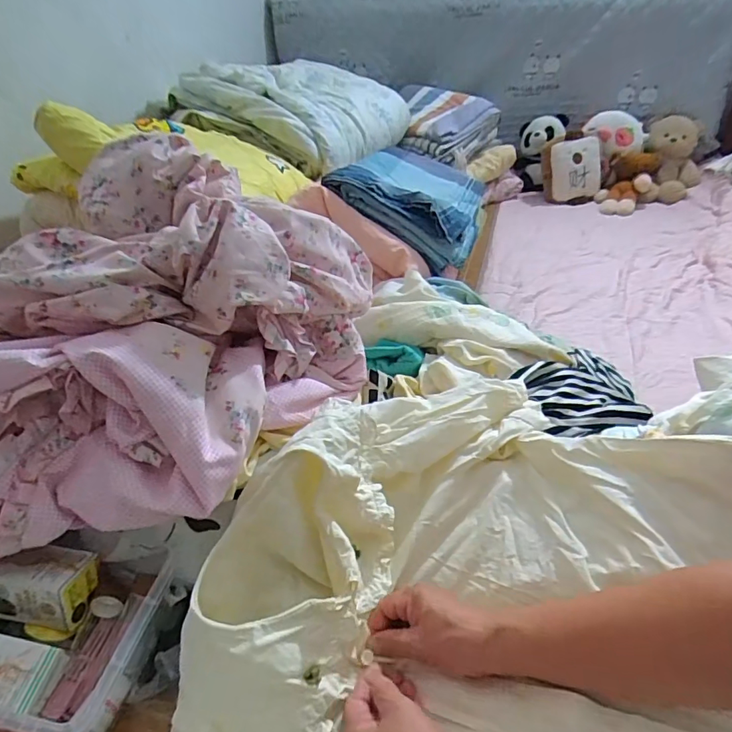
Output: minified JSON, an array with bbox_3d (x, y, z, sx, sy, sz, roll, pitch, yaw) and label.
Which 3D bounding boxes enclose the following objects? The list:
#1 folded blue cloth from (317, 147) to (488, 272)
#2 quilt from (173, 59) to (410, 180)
[{"bbox_3d":[0.103,-0.341,0.987,0.277,0.110,0.379,26,38,1],"label":"folded blue cloth"},{"bbox_3d":[-0.112,-0.596,1.138,0.578,0.178,0.337,-22,41,-24],"label":"quilt"}]

